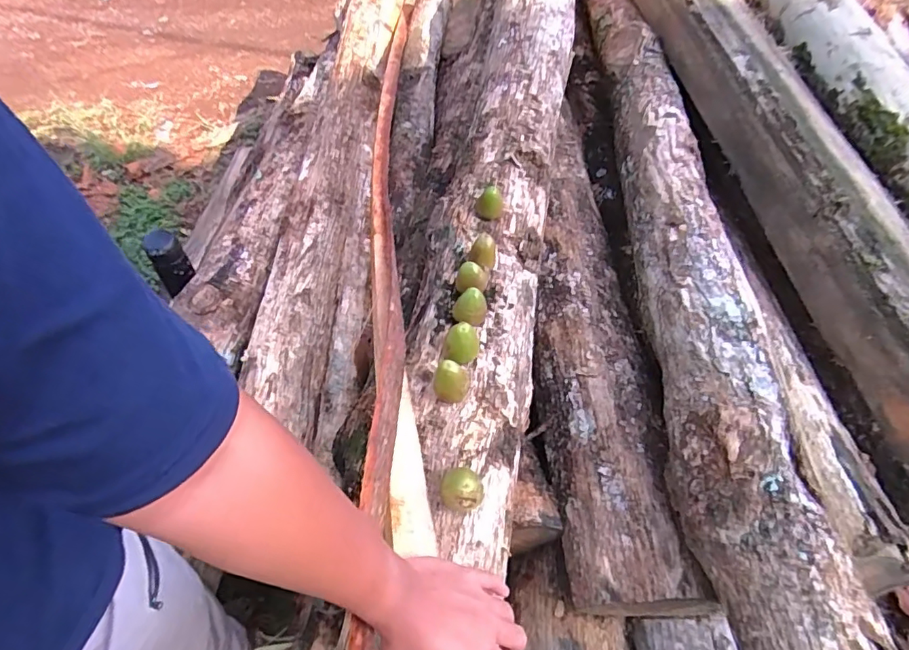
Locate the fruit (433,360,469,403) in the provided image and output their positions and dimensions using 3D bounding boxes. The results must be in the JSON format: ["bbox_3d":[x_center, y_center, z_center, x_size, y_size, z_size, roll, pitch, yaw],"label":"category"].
[{"bbox_3d":[-0.005,0.071,0.606,0.045,0.059,0.042,1,53,-1],"label":"fruit"}]

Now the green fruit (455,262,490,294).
[{"bbox_3d":[0.023,-0.060,0.691,0.047,0.049,0.040,5,53,2],"label":"green fruit"}]

